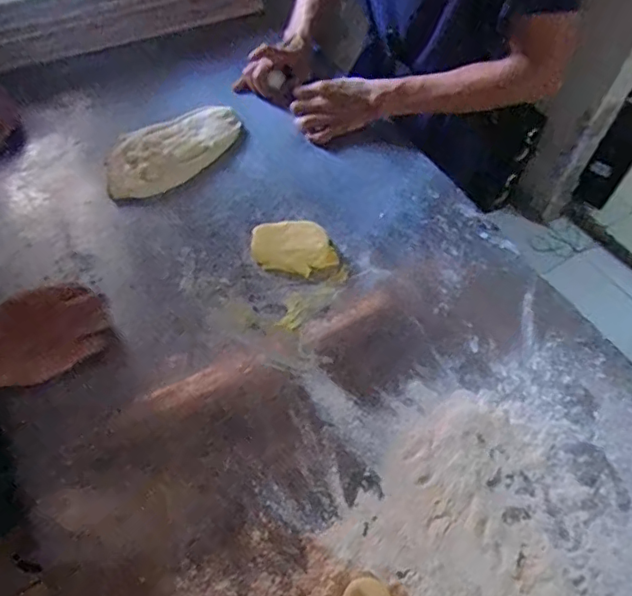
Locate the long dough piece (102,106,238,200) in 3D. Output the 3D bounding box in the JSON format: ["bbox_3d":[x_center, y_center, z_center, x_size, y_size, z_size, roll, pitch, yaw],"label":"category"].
[{"bbox_3d":[-0.199,-0.216,0.785,0.108,0.020,0.210,36,60,19],"label":"long dough piece"}]

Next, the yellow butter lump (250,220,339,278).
[{"bbox_3d":[-0.028,-0.063,0.687,0.099,0.023,0.070,-2,56,-6],"label":"yellow butter lump"}]

